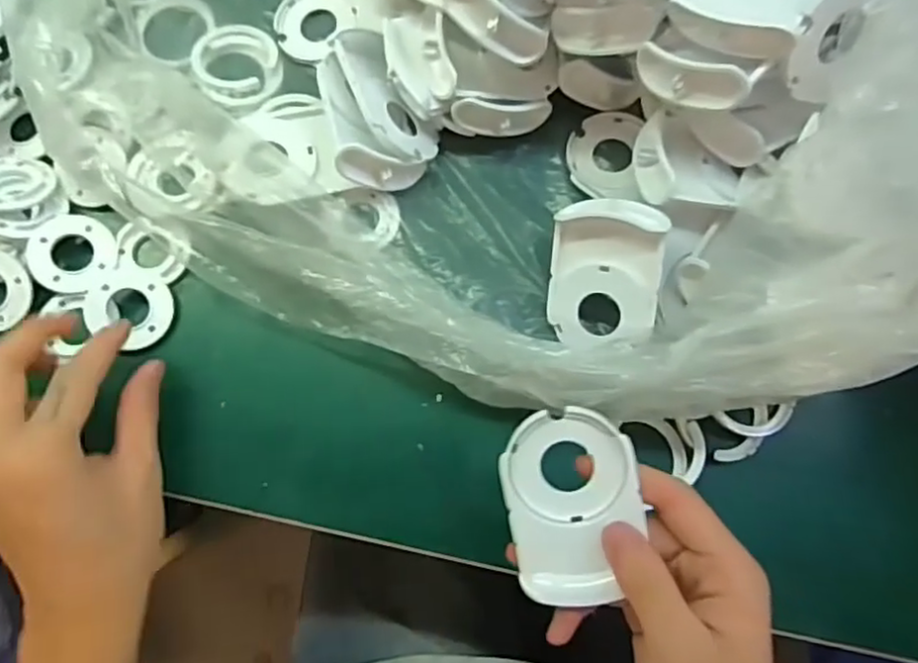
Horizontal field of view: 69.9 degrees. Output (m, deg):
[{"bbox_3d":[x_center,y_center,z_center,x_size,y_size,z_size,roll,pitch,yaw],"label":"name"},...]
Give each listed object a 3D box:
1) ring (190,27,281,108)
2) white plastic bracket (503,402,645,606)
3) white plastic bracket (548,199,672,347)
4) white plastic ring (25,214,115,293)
[{"bbox_3d":[-0.133,-0.159,0.394,0.049,0.011,0.058,-20,77,-5],"label":"ring"},{"bbox_3d":[0.049,0.075,0.283,0.056,0.013,0.080,-8,92,10],"label":"white plastic bracket"},{"bbox_3d":[0.078,-0.031,0.345,0.059,0.023,0.073,7,104,31],"label":"white plastic bracket"},{"bbox_3d":[-0.217,-0.044,0.366,0.044,0.012,0.042,0,76,0],"label":"white plastic ring"}]

